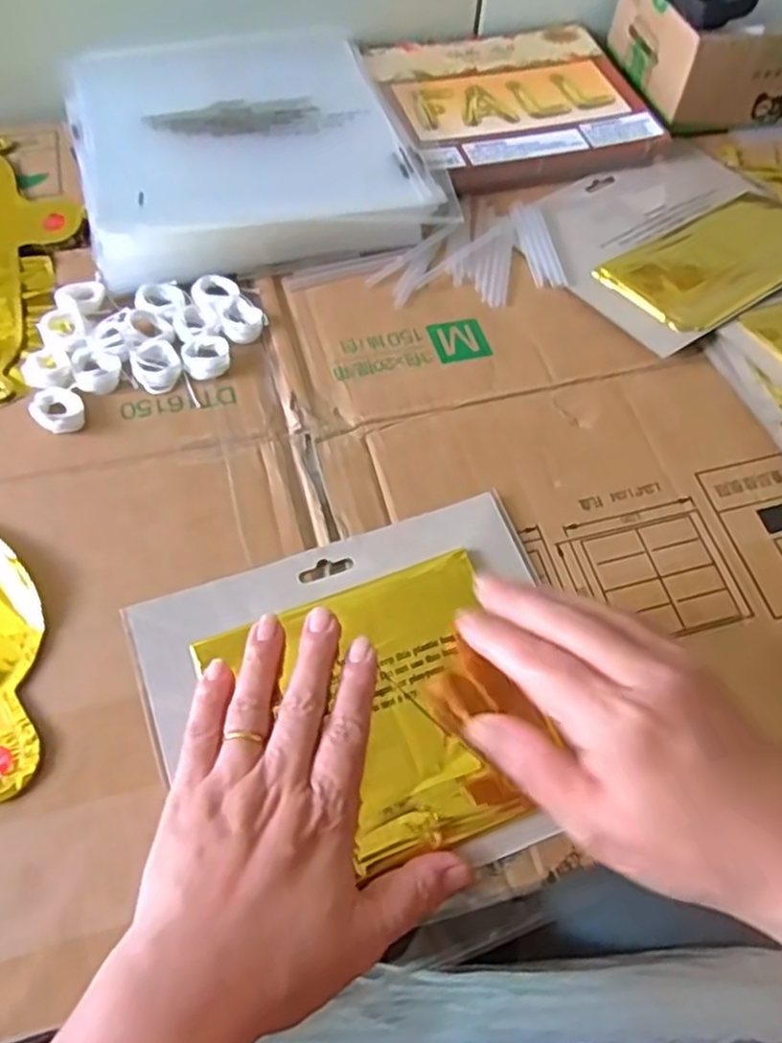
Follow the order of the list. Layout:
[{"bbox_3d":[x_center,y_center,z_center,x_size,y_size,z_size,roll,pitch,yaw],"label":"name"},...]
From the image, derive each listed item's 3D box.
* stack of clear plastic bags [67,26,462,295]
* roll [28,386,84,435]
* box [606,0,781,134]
[{"bbox_3d":[-0.102,-0.269,0.528,0.220,0.028,0.243,-15,62,-11],"label":"stack of clear plastic bags"},{"bbox_3d":[-0.181,-0.062,0.412,0.025,0.011,0.030,-9,61,-8],"label":"roll"},{"bbox_3d":[0.288,-0.387,0.592,0.188,0.071,0.135,-11,62,-10],"label":"box"}]

